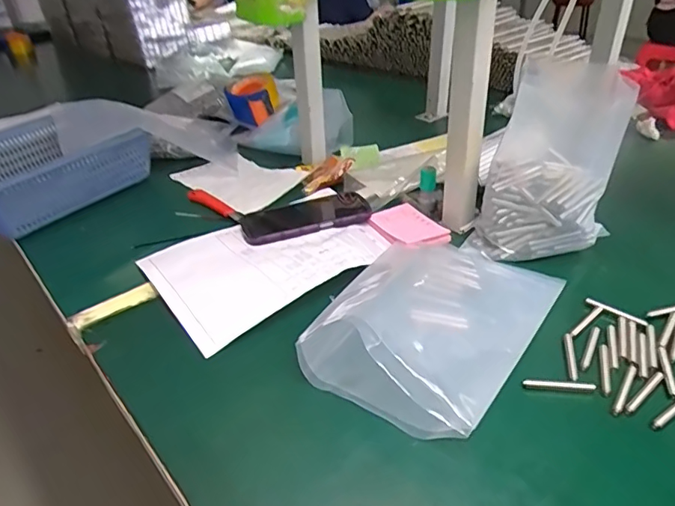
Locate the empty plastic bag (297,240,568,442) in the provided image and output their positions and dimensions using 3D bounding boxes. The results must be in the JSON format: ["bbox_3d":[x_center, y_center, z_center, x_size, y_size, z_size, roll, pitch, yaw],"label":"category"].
[{"bbox_3d":[0.098,0.044,0.499,0.180,0.071,0.268,18,39,29],"label":"empty plastic bag"}]

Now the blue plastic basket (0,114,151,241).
[{"bbox_3d":[-0.463,-0.119,0.780,0.229,0.093,0.272,19,39,30],"label":"blue plastic basket"}]

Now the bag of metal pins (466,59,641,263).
[{"bbox_3d":[0.235,-0.098,0.570,0.111,0.196,0.120,-30,41,-34],"label":"bag of metal pins"}]

